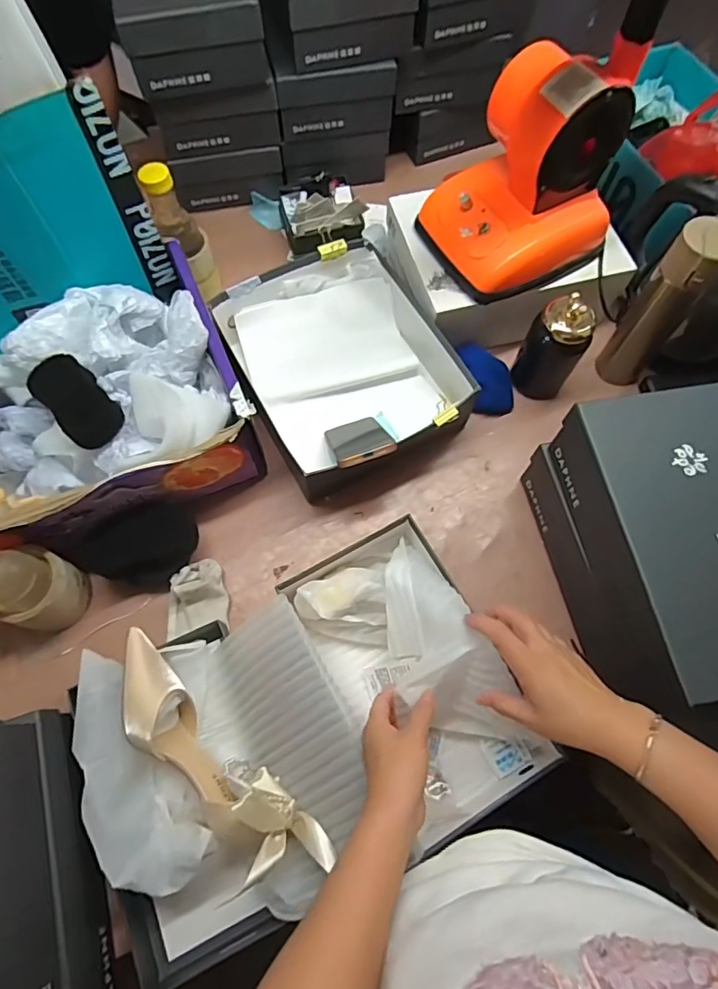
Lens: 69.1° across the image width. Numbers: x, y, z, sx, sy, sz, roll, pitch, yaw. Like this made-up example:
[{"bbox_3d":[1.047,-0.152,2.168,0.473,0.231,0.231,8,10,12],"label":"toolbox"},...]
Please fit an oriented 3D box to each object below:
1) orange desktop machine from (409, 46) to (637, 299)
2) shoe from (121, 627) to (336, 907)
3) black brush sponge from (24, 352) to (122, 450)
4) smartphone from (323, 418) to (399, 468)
[{"bbox_3d":[0.204,-0.389,0.635,0.198,0.195,0.171,-29,72,-11],"label":"orange desktop machine"},{"bbox_3d":[-0.155,0.273,0.535,0.281,0.100,0.070,41,74,14],"label":"shoe"},{"bbox_3d":[-0.322,-0.106,0.600,0.064,0.043,0.120,-42,75,-15],"label":"black brush sponge"},{"bbox_3d":[0.000,-0.069,0.663,0.073,0.015,0.136,-15,25,-6],"label":"smartphone"}]

